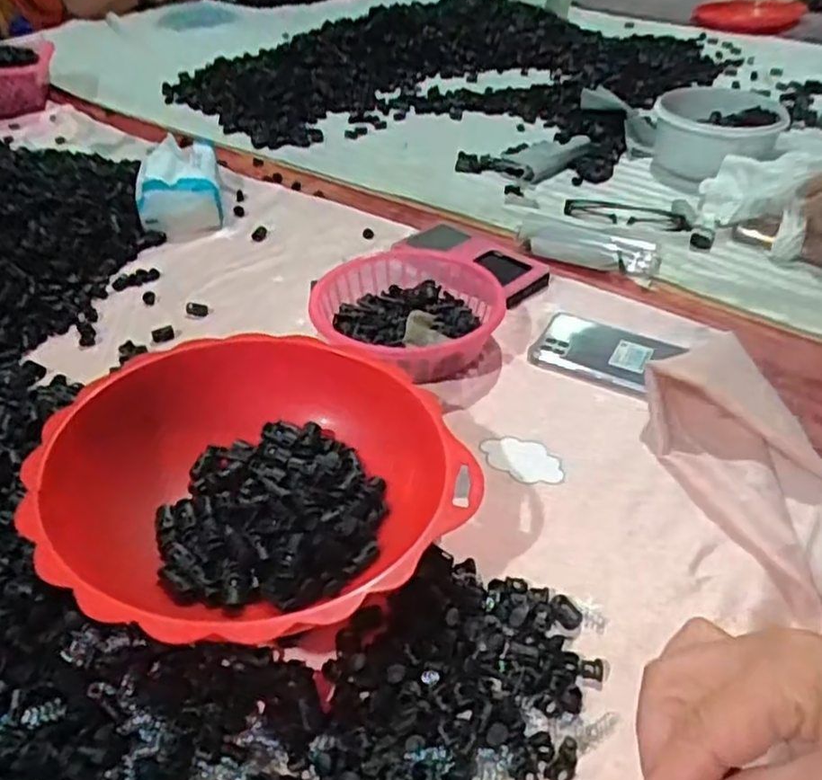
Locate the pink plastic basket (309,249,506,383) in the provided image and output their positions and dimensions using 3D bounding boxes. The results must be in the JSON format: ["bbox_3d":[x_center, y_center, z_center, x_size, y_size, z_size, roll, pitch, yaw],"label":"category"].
[{"bbox_3d":[-0.002,-0.071,0.660,0.168,0.046,0.190,6,40,9],"label":"pink plastic basket"}]

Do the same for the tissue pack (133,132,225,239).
[{"bbox_3d":[-0.281,-0.252,0.873,0.094,0.071,0.153,-9,40,-10],"label":"tissue pack"}]

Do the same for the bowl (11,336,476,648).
[{"bbox_3d":[-0.099,0.066,0.458,0.231,0.093,0.241,-1,39,1],"label":"bowl"}]

